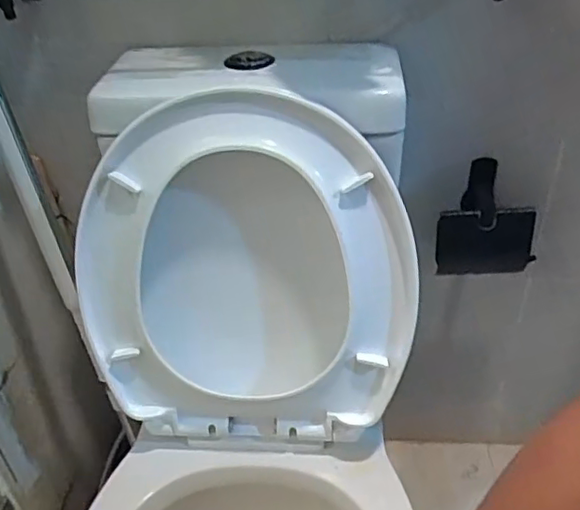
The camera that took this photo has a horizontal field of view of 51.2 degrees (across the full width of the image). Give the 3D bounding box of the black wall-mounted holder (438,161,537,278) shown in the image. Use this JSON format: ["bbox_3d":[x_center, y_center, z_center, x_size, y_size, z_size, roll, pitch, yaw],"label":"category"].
[{"bbox_3d":[0.263,-0.035,0.819,0.127,0.166,0.065,5,37,10],"label":"black wall-mounted holder"}]

